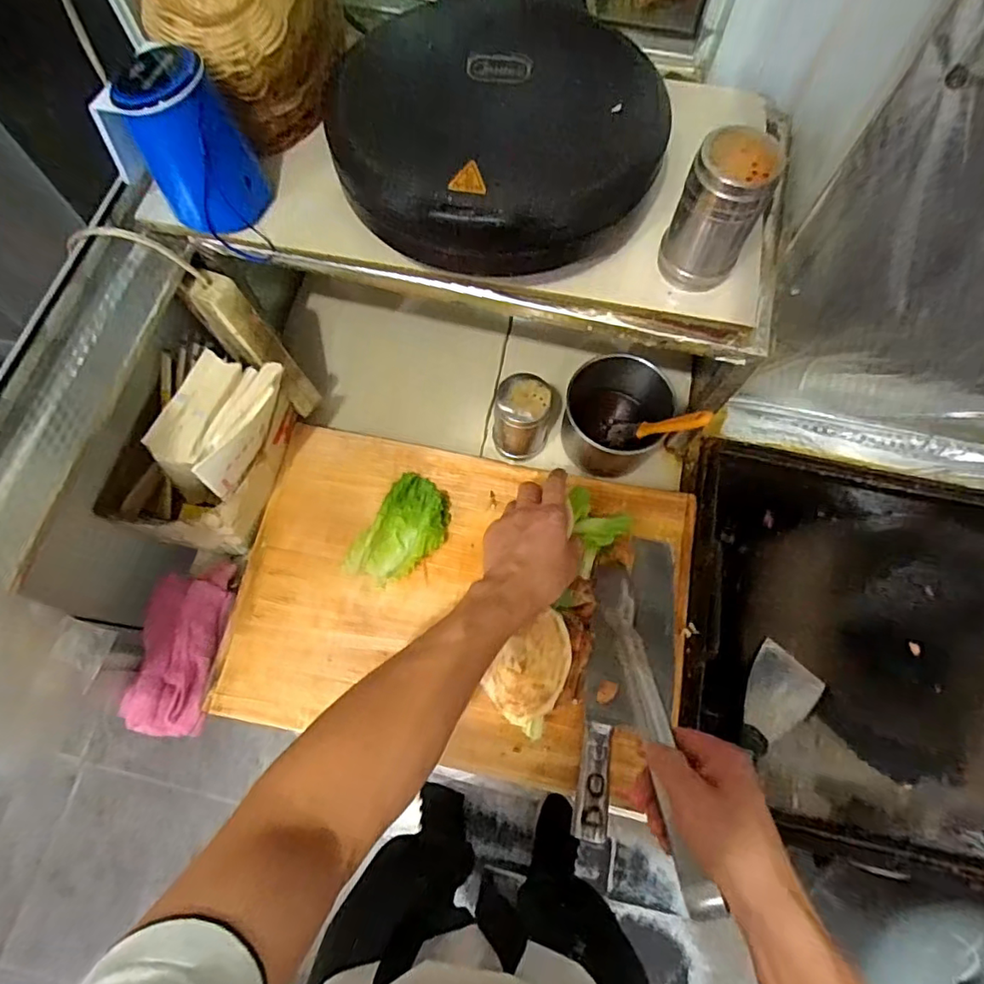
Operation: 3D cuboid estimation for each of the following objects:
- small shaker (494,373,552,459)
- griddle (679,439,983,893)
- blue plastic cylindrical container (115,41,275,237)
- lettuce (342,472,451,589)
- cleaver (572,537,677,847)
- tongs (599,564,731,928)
[{"bbox_3d":[0.037,-0.087,0.659,0.068,0.096,0.056,10,71,3],"label":"small shaker"},{"bbox_3d":[0.475,0.180,0.619,0.518,0.048,0.433,11,71,3],"label":"griddle"},{"bbox_3d":[-0.247,-0.287,0.475,0.070,0.113,0.072,17,71,5],"label":"blue plastic cylindrical container"},{"bbox_3d":[-0.098,0.042,0.635,0.078,0.034,0.133,30,73,9],"label":"lettuce"},{"bbox_3d":[0.147,0.193,0.595,0.089,0.034,0.303,10,71,3],"label":"cleaver"},{"bbox_3d":[0.129,0.180,0.475,0.030,0.021,0.278,-5,48,-2],"label":"tongs"}]

